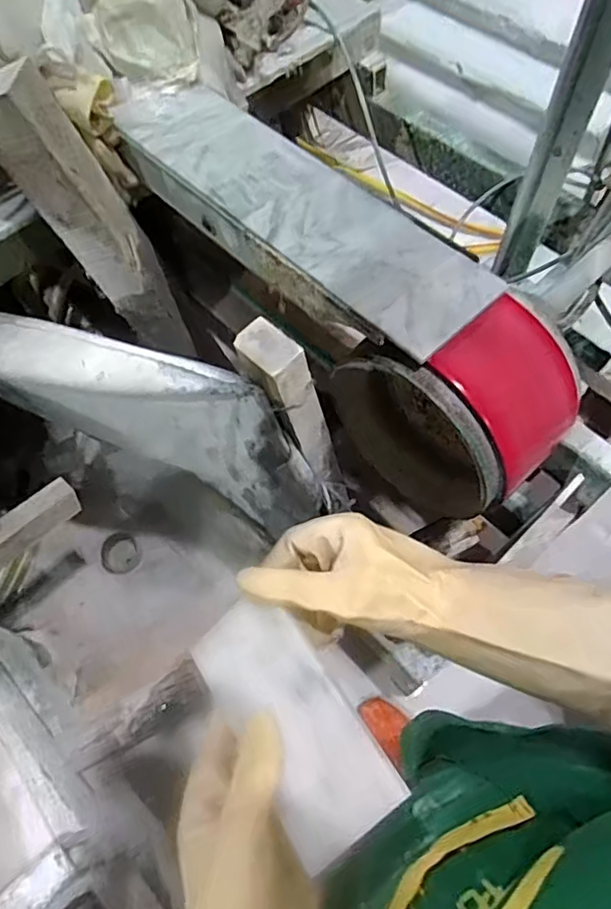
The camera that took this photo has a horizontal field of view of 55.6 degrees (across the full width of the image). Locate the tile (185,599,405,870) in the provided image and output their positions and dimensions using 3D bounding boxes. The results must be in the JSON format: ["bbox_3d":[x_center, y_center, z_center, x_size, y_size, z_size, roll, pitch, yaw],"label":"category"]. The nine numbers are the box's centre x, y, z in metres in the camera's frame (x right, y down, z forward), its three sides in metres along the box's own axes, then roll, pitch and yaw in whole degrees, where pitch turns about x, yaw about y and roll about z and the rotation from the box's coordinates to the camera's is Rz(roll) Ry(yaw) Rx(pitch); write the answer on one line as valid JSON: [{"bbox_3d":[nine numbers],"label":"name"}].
[{"bbox_3d":[-0.010,0.156,0.348,0.071,0.004,0.146,-48,61,10],"label":"tile"}]

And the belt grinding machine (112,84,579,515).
[{"bbox_3d":[0.030,-0.232,0.837,0.175,0.267,0.732,-40,68,-16],"label":"belt grinding machine"}]

